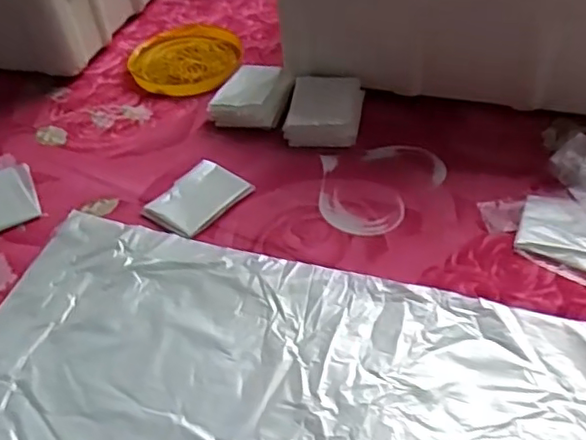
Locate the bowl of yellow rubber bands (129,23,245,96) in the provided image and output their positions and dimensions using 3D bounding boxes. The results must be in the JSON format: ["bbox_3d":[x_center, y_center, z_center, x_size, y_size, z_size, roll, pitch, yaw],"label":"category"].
[{"bbox_3d":[-0.129,-0.200,0.749,0.134,0.016,0.141,-4,46,4],"label":"bowl of yellow rubber bands"}]

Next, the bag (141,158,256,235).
[{"bbox_3d":[-0.087,-0.020,0.568,0.066,0.007,0.086,27,55,29],"label":"bag"}]

